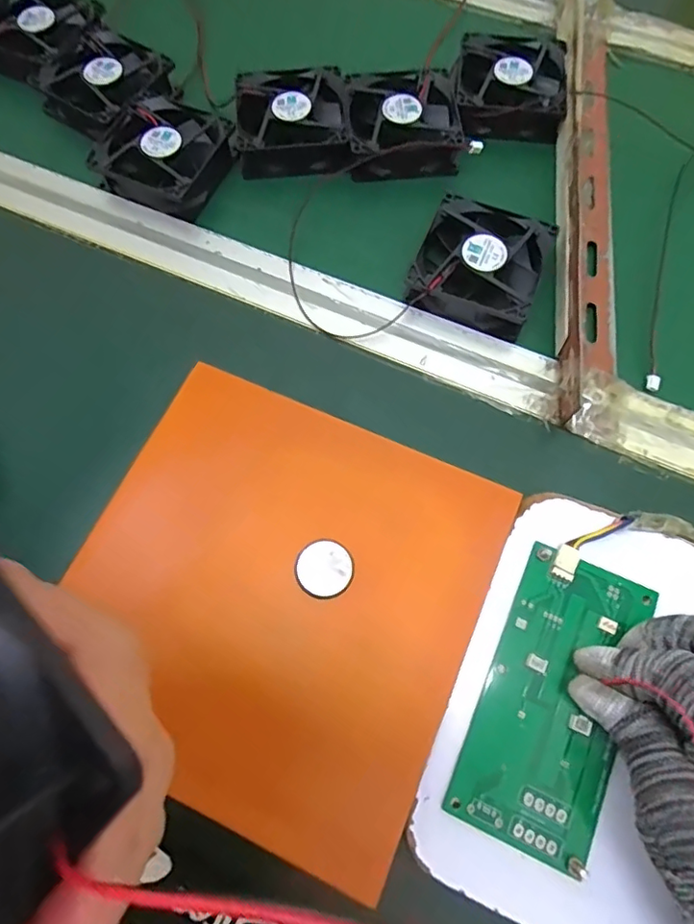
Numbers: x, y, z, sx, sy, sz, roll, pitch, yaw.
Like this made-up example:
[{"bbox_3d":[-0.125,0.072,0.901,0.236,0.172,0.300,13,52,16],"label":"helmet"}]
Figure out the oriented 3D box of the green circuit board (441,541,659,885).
[{"bbox_3d":[0.099,0.112,0.260,0.064,0.007,0.133,21,73,7],"label":"green circuit board"}]

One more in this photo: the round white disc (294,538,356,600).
[{"bbox_3d":[-0.011,0.055,0.278,0.029,0.004,0.029,1,67,-1],"label":"round white disc"}]

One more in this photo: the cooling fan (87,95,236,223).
[{"bbox_3d":[-0.131,-0.221,0.389,0.083,0.028,0.077,27,69,10],"label":"cooling fan"}]

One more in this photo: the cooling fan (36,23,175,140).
[{"bbox_3d":[-0.182,-0.289,0.414,0.083,0.031,0.078,38,71,13],"label":"cooling fan"}]

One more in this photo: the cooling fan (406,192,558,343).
[{"bbox_3d":[0.088,-0.128,0.357,0.079,0.028,0.083,21,68,7],"label":"cooling fan"}]

